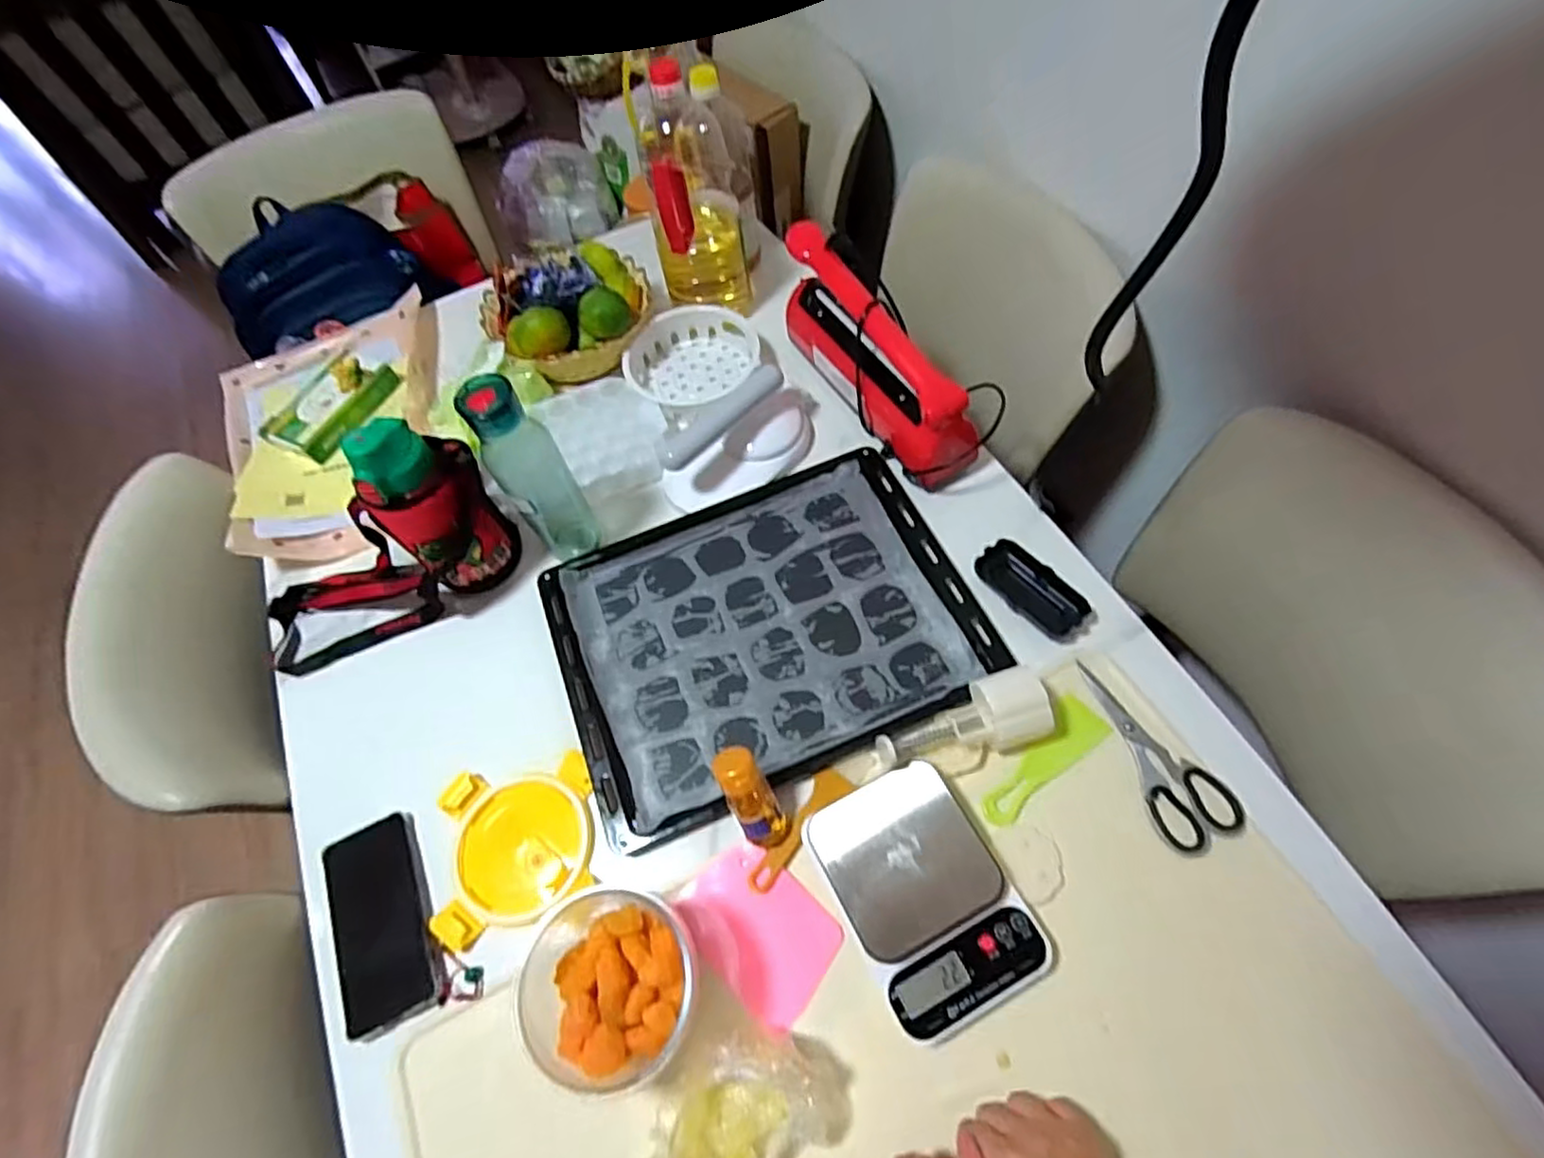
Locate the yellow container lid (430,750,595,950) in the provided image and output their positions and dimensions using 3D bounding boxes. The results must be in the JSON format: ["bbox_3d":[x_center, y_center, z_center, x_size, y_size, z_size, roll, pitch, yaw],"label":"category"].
[{"bbox_3d":[-0.224,0.235,0.598,0.128,0.013,0.137,-9,61,0],"label":"yellow container lid"}]

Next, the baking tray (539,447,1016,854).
[{"bbox_3d":[-0.008,0.045,0.678,0.392,0.034,0.309,-21,62,-7],"label":"baking tray"}]

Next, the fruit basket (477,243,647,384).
[{"bbox_3d":[-0.259,-0.346,0.856,0.197,0.107,0.195,-12,61,-2],"label":"fruit basket"}]

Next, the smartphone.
[{"bbox_3d":[-0.334,0.291,0.576,0.080,0.008,0.163,-25,62,-9],"label":"smartphone"}]

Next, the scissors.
[{"bbox_3d":[0.327,0.148,0.589,0.067,0.009,0.172,-26,62,-9],"label":"scissors"}]

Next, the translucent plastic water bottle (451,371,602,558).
[{"bbox_3d":[-0.228,-0.096,0.654,0.063,0.225,0.051,-28,63,-10],"label":"translucent plastic water bottle"}]

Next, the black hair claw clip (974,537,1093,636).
[{"bbox_3d":[0.254,0.008,0.660,0.051,0.023,0.110,-37,68,-14],"label":"black hair claw clip"}]

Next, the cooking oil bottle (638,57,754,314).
[{"bbox_3d":[-0.091,-0.449,0.799,0.107,0.255,0.115,-10,61,-1],"label":"cooking oil bottle"}]

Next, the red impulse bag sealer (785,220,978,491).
[{"bbox_3d":[0.108,-0.244,0.743,0.064,0.144,0.301,-32,64,-12],"label":"red impulse bag sealer"}]

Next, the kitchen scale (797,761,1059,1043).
[{"bbox_3d":[0.121,0.248,0.539,0.130,0.033,0.179,-26,62,-9],"label":"kitchen scale"}]

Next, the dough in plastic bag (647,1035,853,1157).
[{"bbox_3d":[-0.018,0.380,0.470,0.144,0.060,0.095,-34,64,-13],"label":"dough in plastic bag"}]

